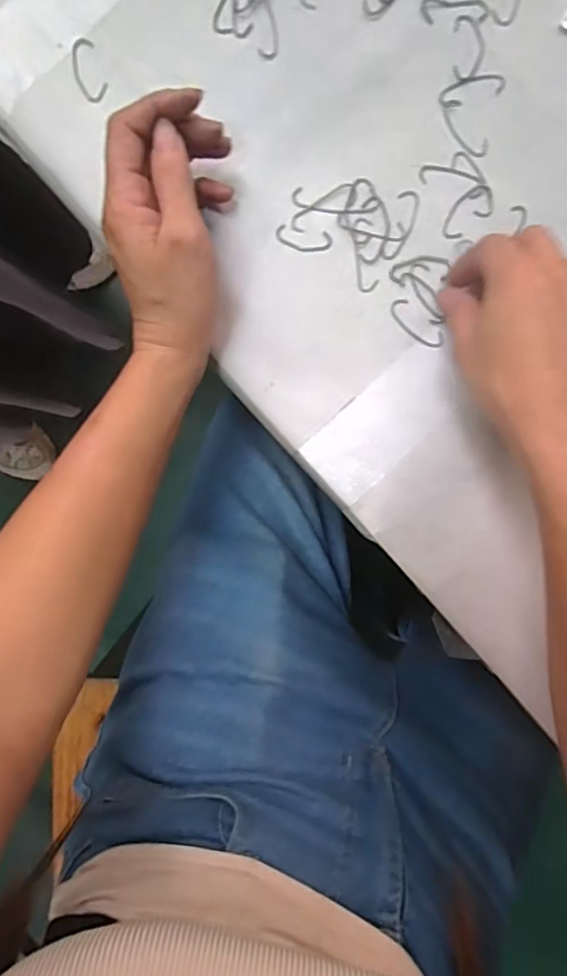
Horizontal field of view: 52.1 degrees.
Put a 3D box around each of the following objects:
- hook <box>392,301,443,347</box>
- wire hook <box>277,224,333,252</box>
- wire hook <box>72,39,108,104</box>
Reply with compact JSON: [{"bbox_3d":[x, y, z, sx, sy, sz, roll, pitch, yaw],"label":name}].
[{"bbox_3d":[0.078,-0.095,0.339,0.014,0.004,0.037,-45,91,3],"label":"hook"},{"bbox_3d":[0.012,-0.146,0.340,0.032,0.004,0.013,8,93,1],"label":"wire hook"},{"bbox_3d":[-0.115,-0.246,0.340,0.016,0.004,0.035,-18,92,2],"label":"wire hook"}]

